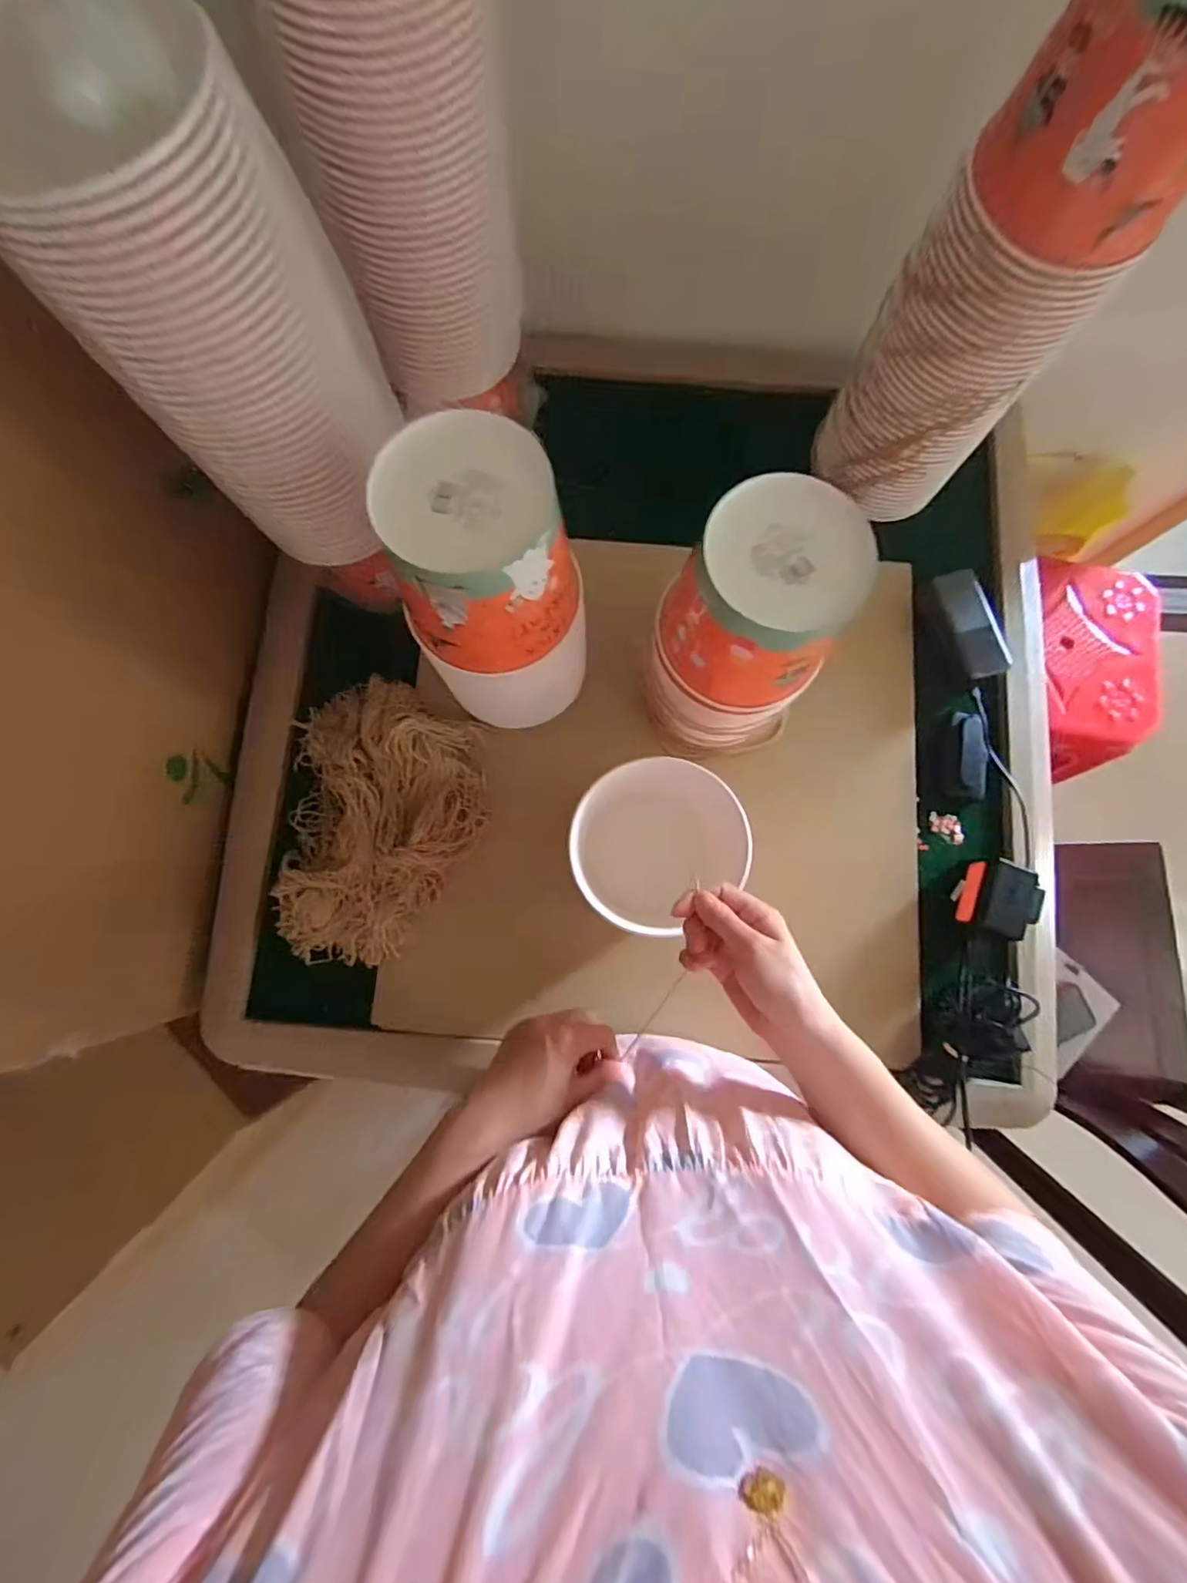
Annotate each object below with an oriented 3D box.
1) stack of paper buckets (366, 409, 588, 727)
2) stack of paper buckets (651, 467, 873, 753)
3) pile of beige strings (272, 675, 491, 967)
[{"bbox_3d":[-0.080,-0.170,0.518,0.148,0.271,0.135,-6,80,-2],"label":"stack of paper buckets"},{"bbox_3d":[0.143,-0.141,0.547,0.164,0.257,0.144,33,81,5],"label":"stack of paper buckets"},{"bbox_3d":[-0.228,0.030,0.623,0.215,0.052,0.309,3,80,0],"label":"pile of beige strings"}]

